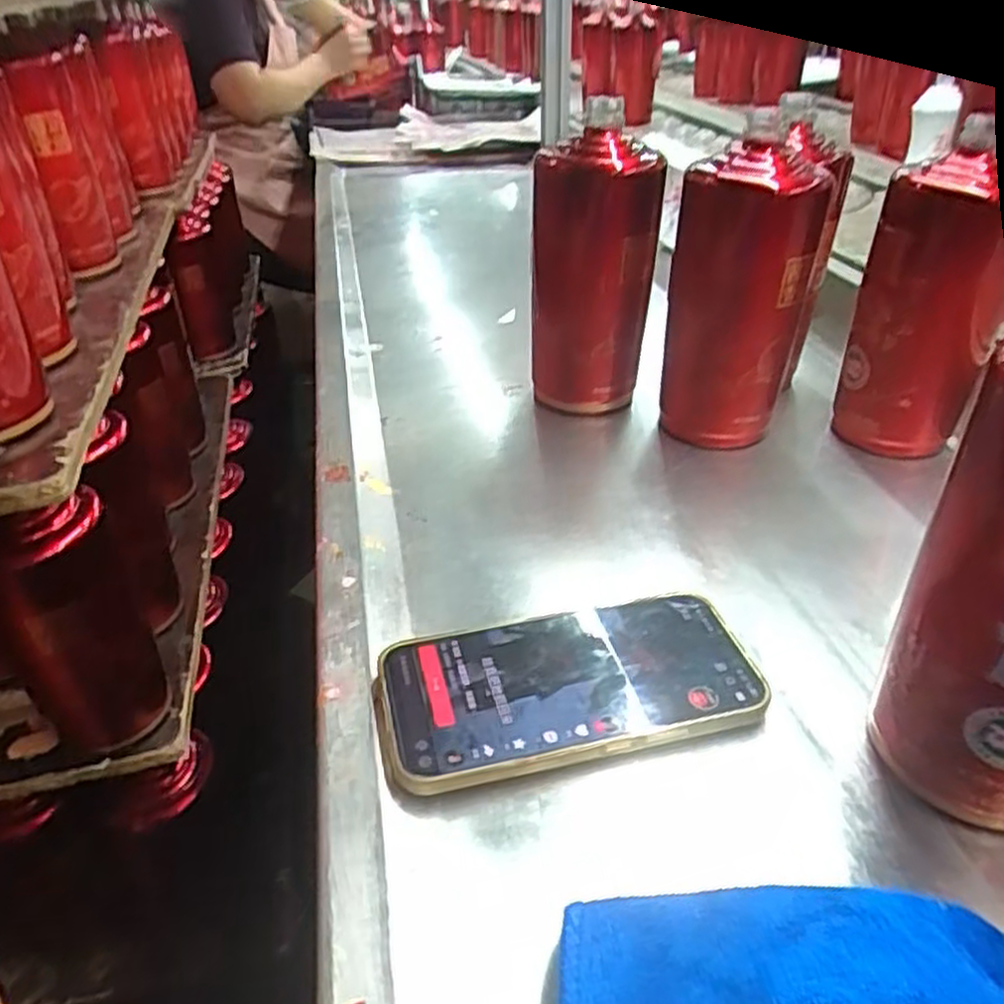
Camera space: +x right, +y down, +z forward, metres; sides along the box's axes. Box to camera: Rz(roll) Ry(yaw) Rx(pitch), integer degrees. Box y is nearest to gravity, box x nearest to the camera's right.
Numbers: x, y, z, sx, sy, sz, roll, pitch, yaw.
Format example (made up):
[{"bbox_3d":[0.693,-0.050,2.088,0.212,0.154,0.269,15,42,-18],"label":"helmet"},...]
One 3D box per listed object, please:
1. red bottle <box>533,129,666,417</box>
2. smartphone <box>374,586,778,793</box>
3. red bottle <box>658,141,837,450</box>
[{"bbox_3d":[0.063,-0.156,0.554,0.086,0.190,0.084,2,35,7],"label":"red bottle"},{"bbox_3d":[0.027,0.076,0.336,0.157,0.011,0.078,-8,34,-11],"label":"smartphone"},{"bbox_3d":[0.148,-0.125,0.498,0.082,0.184,0.069,5,36,11],"label":"red bottle"}]

